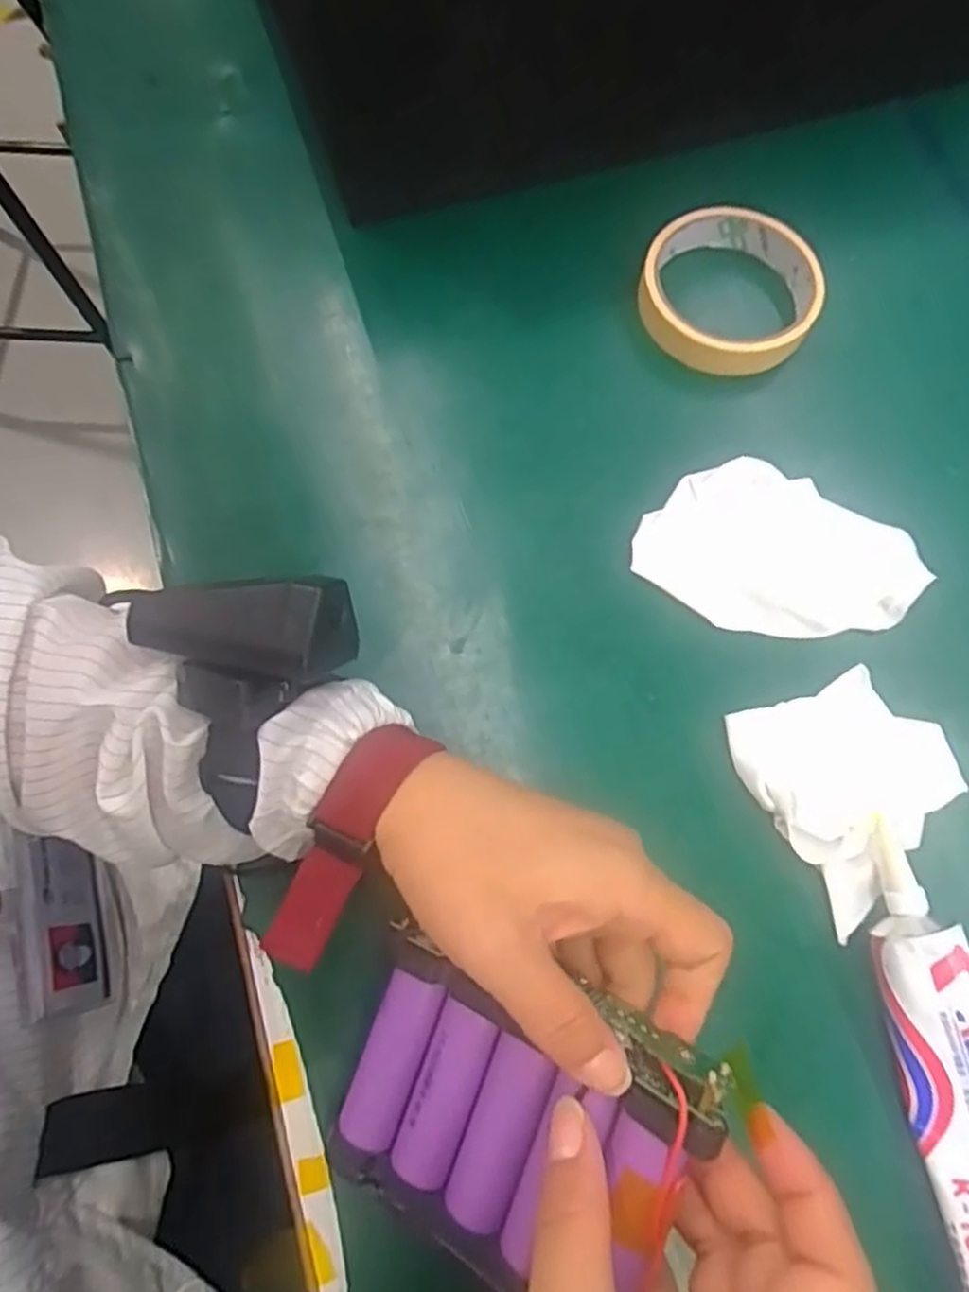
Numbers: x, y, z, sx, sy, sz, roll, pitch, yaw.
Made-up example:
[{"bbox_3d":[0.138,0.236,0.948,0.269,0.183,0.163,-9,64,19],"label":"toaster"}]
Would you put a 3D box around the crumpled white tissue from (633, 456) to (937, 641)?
[{"bbox_3d":[0.135,-0.041,0.337,0.126,0.016,0.071,16,74,4],"label":"crumpled white tissue"}]

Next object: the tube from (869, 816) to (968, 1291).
[{"bbox_3d":[0.172,0.154,0.273,0.040,0.030,0.166,-10,74,-4],"label":"tube"}]

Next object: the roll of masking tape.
[{"bbox_3d":[0.123,-0.182,0.376,0.087,0.024,0.085,0,74,-1],"label":"roll of masking tape"}]

